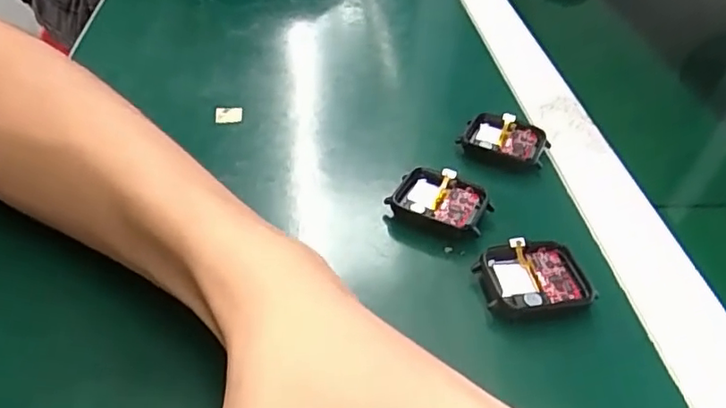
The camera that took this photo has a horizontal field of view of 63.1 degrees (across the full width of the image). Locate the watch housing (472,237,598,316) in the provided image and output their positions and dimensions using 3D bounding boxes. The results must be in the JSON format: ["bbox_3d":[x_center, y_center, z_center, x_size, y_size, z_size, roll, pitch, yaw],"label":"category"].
[{"bbox_3d":[0.075,0.033,0.261,0.045,0.012,0.036,-3,41,-9],"label":"watch housing"}]

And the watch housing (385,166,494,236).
[{"bbox_3d":[0.040,-0.001,0.297,0.046,0.012,0.035,23,44,20],"label":"watch housing"}]

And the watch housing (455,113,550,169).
[{"bbox_3d":[0.083,-0.037,0.343,0.047,0.013,0.036,22,44,19],"label":"watch housing"}]

